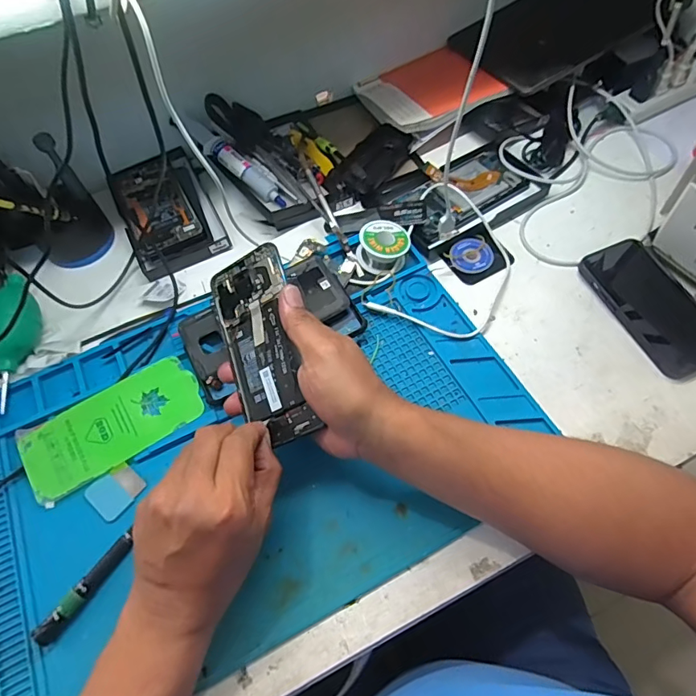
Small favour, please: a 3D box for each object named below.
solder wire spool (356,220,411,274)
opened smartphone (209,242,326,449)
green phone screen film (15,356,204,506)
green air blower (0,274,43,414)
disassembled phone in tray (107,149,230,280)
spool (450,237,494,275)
[{"bbox_3d":[0.038,-0.108,0.509,0.054,0.032,0.051,-1,61,2],"label":"solder wire spool"},{"bbox_3d":[-0.069,-0.004,0.391,0.074,0.004,0.165,-27,71,22],"label":"opened smartphone"},{"bbox_3d":[-0.215,0.070,0.435,0.156,0.005,0.073,-31,70,-14],"label":"green phone screen film"},{"bbox_3d":[-0.331,-0.013,0.472,0.046,0.041,0.138,-16,61,-6],"label":"green air blower"},{"bbox_3d":[-0.215,-0.164,0.563,0.101,0.028,0.183,-25,62,-11],"label":"disassembled phone in tray"},{"bbox_3d":[0.134,-0.099,0.515,0.044,0.014,0.043,-1,61,2],"label":"spool"}]

